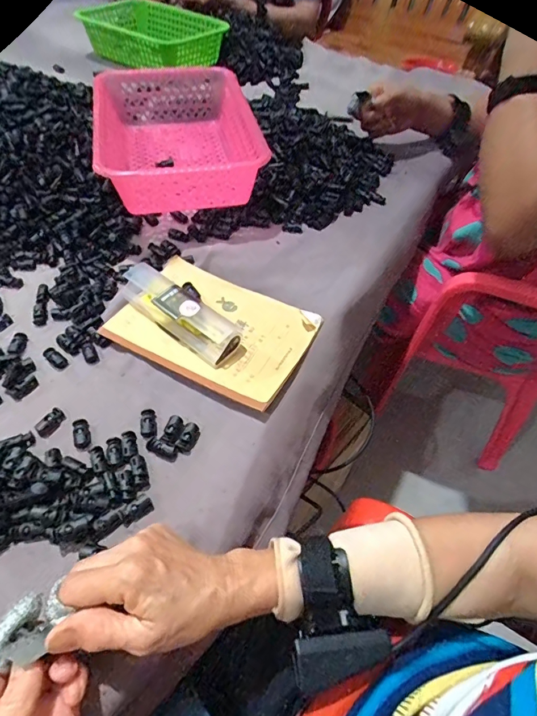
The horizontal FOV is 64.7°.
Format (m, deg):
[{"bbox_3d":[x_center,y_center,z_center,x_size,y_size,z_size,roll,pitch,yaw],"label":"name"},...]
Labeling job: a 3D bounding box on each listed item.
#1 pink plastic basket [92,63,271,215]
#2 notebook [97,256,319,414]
[{"bbox_3d":[-0.136,-0.316,0.623,0.210,0.096,0.286,-10,53,-13],"label":"pink plastic basket"},{"bbox_3d":[-0.062,-0.038,0.480,0.211,0.015,0.143,25,55,15],"label":"notebook"}]

